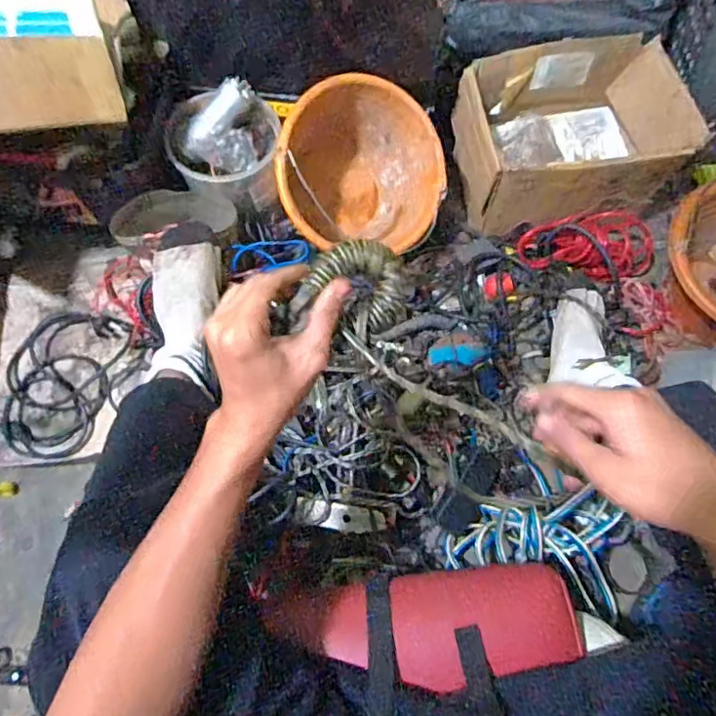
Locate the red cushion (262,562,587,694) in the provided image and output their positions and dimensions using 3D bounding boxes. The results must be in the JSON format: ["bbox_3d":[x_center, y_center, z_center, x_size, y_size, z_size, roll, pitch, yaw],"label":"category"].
[{"bbox_3d":[0.083,0.282,0.567,0.268,0.070,0.102,-5,48,-5],"label":"red cushion"}]

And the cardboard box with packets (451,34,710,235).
[{"bbox_3d":[0.326,-0.343,0.865,0.318,0.146,0.240,-10,70,-4],"label":"cardboard box with packets"}]

